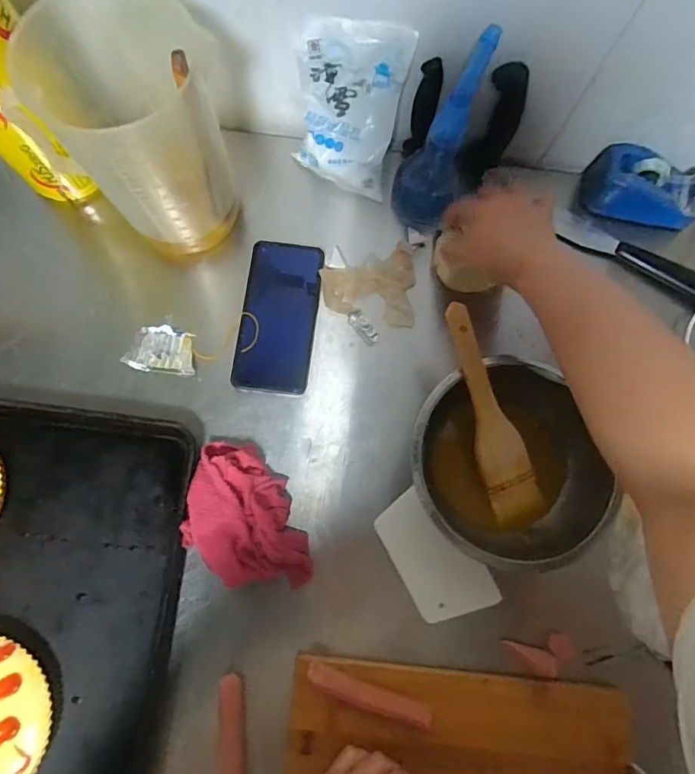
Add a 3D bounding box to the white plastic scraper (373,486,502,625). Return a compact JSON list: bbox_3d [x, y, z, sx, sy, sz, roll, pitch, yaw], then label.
[{"bbox_3d":[0.083,0.161,0.472,0.075,0.011,0.121,-27,80,-6],"label":"white plastic scraper"}]

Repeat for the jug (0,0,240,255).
[{"bbox_3d":[-0.179,-0.222,0.439,0.126,0.188,0.120,0,79,-1],"label":"jug"}]

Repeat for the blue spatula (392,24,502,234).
[{"bbox_3d":[0.090,-0.236,0.485,0.062,0.206,0.045,25,68,4],"label":"blue spatula"}]

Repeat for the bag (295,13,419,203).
[{"bbox_3d":[-0.001,-0.268,0.486,0.097,0.153,0.033,22,48,5],"label":"bag"}]

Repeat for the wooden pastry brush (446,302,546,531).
[{"bbox_3d":[0.132,0.030,0.452,0.046,0.015,0.216,-23,105,-5],"label":"wooden pastry brush"}]

